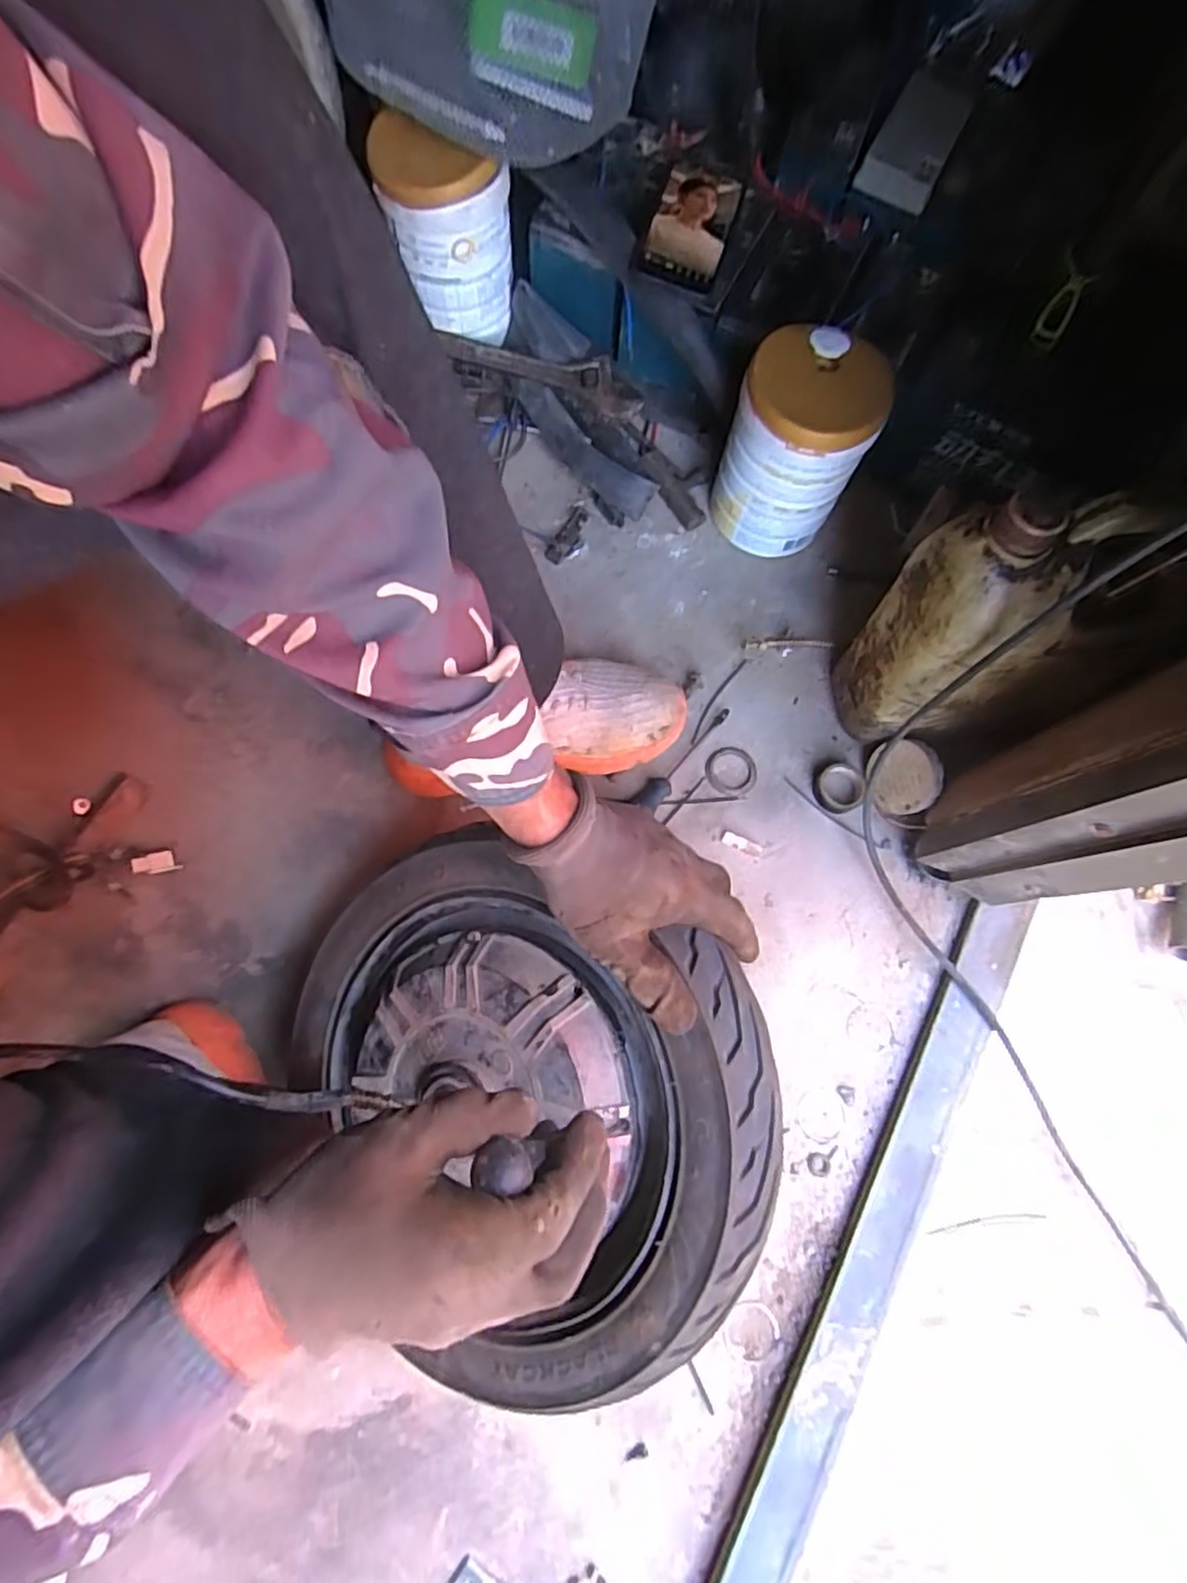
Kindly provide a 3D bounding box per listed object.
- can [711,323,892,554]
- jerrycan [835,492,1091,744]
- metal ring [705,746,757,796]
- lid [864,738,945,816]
[{"bbox_3d":[0.192,-0.329,0.667,0.123,0.173,0.113,24,77,4],"label":"can"},{"bbox_3d":[0.287,-0.126,0.562,0.093,0.267,0.107,-5,77,-3],"label":"jerrycan"},{"bbox_3d":[0.135,-0.021,0.672,0.049,0.004,0.048,0,76,-1],"label":"metal ring"},{"bbox_3d":[0.287,-0.012,0.636,0.010,0.065,0.069,-14,103,-46],"label":"lid"}]

